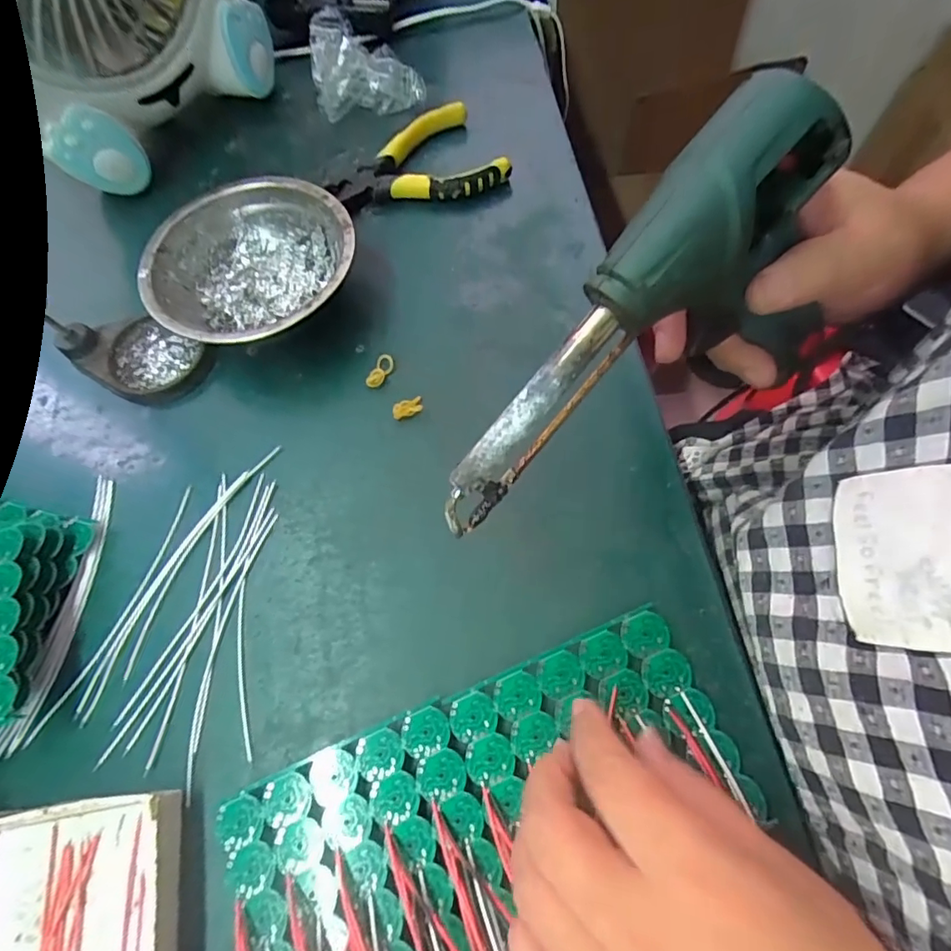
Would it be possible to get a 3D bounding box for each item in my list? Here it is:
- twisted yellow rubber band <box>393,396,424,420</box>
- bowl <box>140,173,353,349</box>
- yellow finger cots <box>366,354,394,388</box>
[{"bbox_3d":[-0.040,-0.040,0.310,0.018,0.007,0.010,-22,67,-2],"label":"twisted yellow rubber band"},{"bbox_3d":[-0.136,-0.125,0.332,0.123,0.042,0.116,-3,67,7],"label":"bowl"},{"bbox_3d":[-0.058,-0.064,0.324,0.011,0.005,0.023,15,70,13],"label":"yellow finger cots"}]

